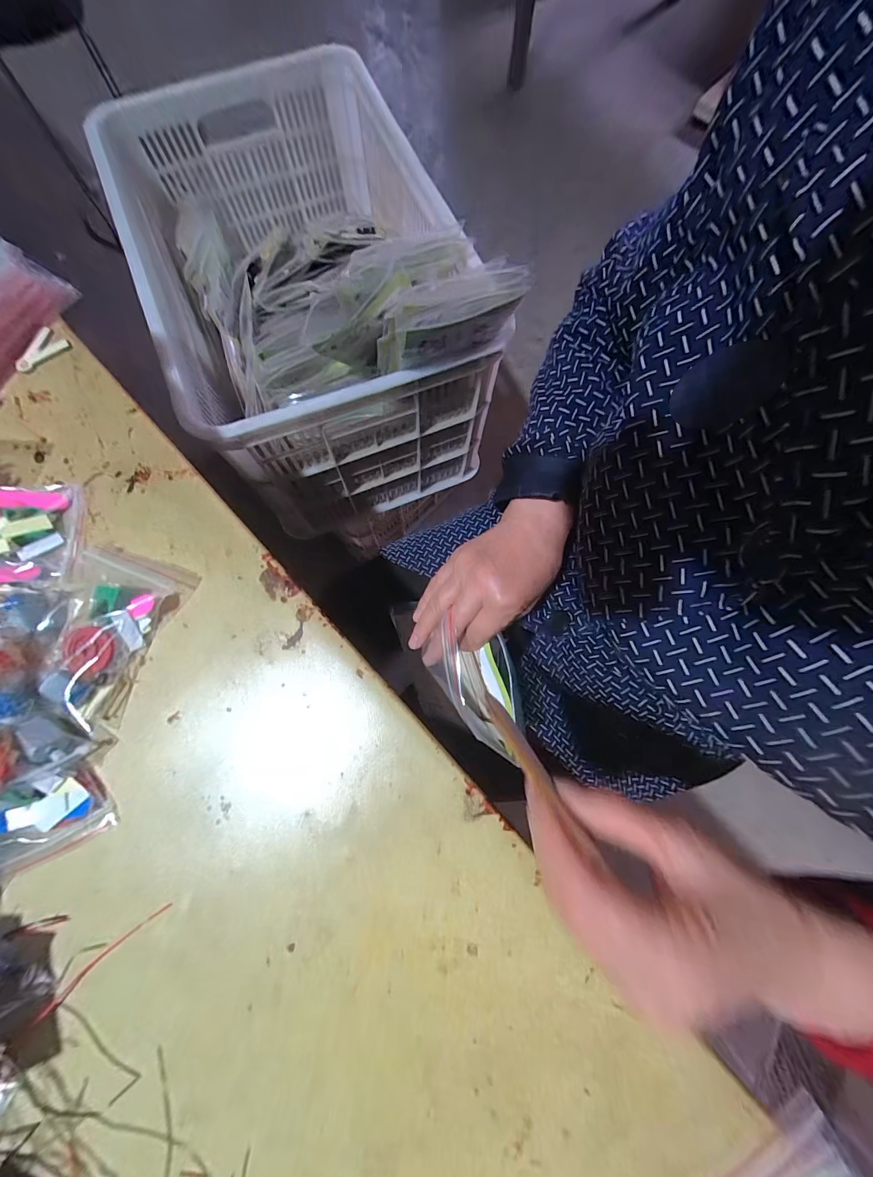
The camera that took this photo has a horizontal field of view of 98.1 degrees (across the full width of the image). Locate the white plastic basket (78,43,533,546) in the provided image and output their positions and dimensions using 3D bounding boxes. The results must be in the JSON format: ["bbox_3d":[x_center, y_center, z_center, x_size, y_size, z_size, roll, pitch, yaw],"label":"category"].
[{"bbox_3d":[-0.207,-0.471,0.646,0.407,0.339,0.616,-21,78,-6],"label":"white plastic basket"}]

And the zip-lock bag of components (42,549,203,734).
[{"bbox_3d":[-0.240,0.030,0.270,0.080,0.019,0.114,19,77,3],"label":"zip-lock bag of components"}]

